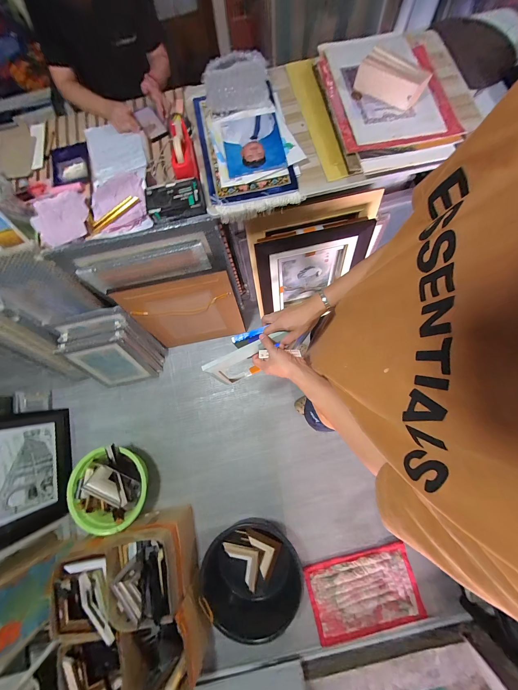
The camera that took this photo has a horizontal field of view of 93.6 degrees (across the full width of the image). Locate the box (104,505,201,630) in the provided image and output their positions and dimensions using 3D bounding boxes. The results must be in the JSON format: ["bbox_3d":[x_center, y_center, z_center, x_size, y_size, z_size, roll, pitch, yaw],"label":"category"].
[{"bbox_3d":[-0.483,1.001,1.131,0.301,0.280,0.335,-7,79,2],"label":"box"}]

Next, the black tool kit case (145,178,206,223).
[{"bbox_3d":[-0.280,-0.487,0.814,0.188,0.049,0.111,-12,78,1],"label":"black tool kit case"}]

